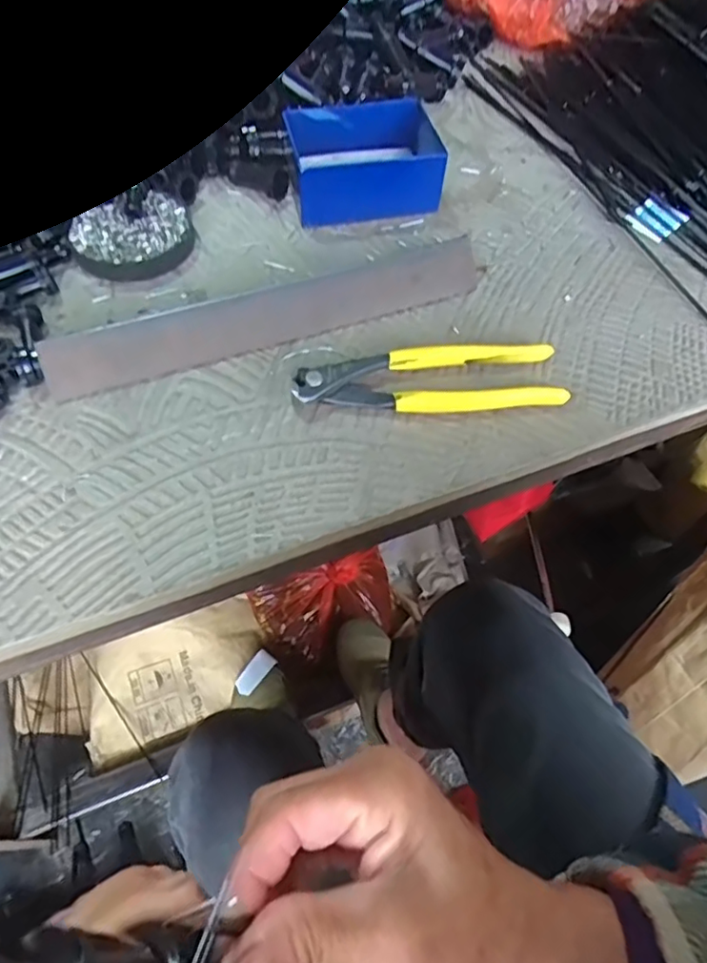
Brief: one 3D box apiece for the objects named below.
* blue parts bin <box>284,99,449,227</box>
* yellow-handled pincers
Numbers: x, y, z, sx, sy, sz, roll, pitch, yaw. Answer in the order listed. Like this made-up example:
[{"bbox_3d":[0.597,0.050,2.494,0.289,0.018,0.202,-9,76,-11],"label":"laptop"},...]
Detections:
[{"bbox_3d":[0.008,-0.243,0.454,0.105,0.038,0.086,-9,61,-7],"label":"blue parts bin"},{"bbox_3d":[0.047,-0.062,0.368,0.163,0.013,0.044,-5,60,-5],"label":"yellow-handled pincers"}]

